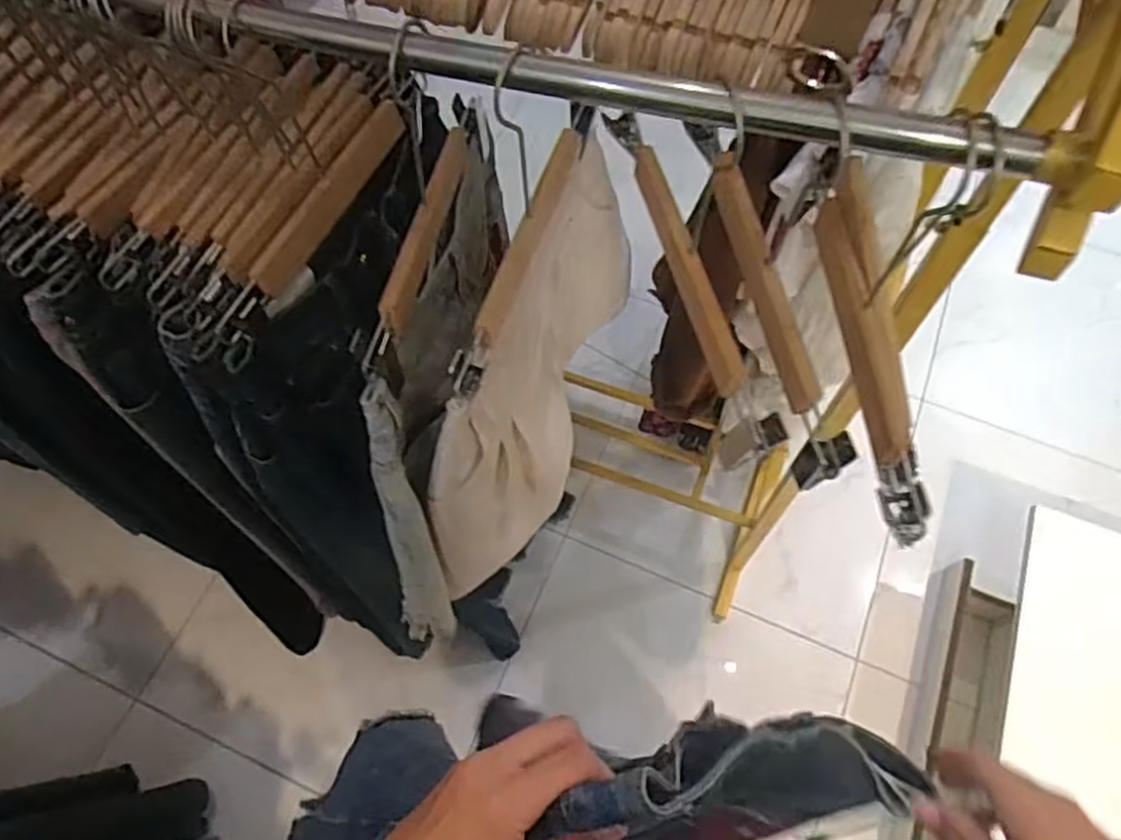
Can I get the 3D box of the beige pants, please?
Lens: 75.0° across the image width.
[{"bbox_3d":[-0.005,-0.053,0.743,0.065,0.337,0.440,23,67,10],"label":"beige pants"}]

